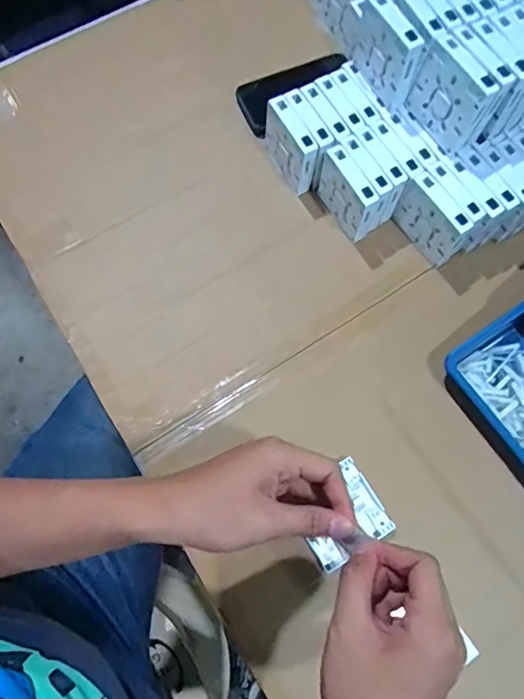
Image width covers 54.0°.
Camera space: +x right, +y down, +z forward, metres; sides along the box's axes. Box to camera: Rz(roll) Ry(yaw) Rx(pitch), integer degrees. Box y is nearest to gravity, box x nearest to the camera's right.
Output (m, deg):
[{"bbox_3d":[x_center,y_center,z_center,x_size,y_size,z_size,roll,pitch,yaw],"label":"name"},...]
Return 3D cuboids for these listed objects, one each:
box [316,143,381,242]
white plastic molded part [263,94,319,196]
[{"bbox_3d":[0.101,-0.184,0.616,0.026,0.080,0.085,-29,75,-9],"label":"box"},{"bbox_3d":[0.034,-0.250,0.637,0.026,0.087,0.088,-29,75,-9],"label":"white plastic molded part"}]

